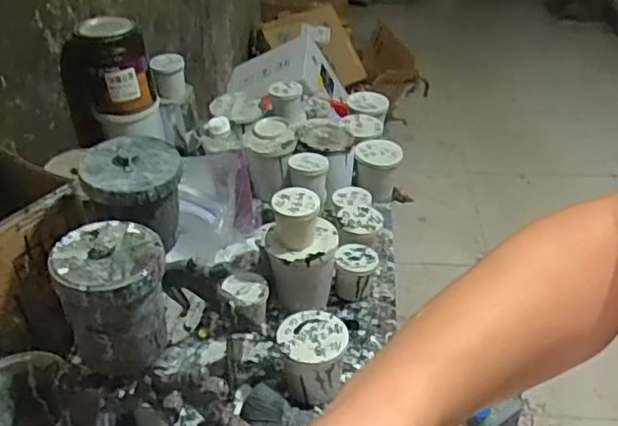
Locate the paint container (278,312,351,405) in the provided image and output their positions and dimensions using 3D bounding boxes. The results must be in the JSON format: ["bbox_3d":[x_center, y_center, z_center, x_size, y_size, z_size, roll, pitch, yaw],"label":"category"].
[{"bbox_3d":[0.006,0.196,0.823,0.092,0.091,0.087,-1,36,0],"label":"paint container"}]

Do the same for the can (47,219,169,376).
[{"bbox_3d":[-0.182,0.081,0.576,0.094,0.120,0.089,-1,36,0],"label":"can"}]

